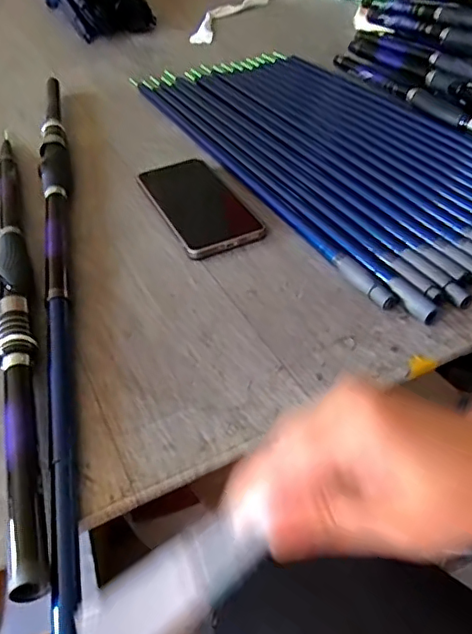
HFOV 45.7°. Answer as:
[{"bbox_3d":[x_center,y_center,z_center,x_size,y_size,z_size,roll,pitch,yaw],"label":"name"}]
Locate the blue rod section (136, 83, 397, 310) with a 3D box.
[{"bbox_3d":[-0.011,-0.169,0.613,0.018,0.010,0.561,-21,44,-17],"label":"blue rod section"}]

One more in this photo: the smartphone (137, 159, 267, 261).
[{"bbox_3d":[-0.035,-0.110,0.547,0.077,0.016,0.154,-20,44,-16],"label":"smartphone"}]

